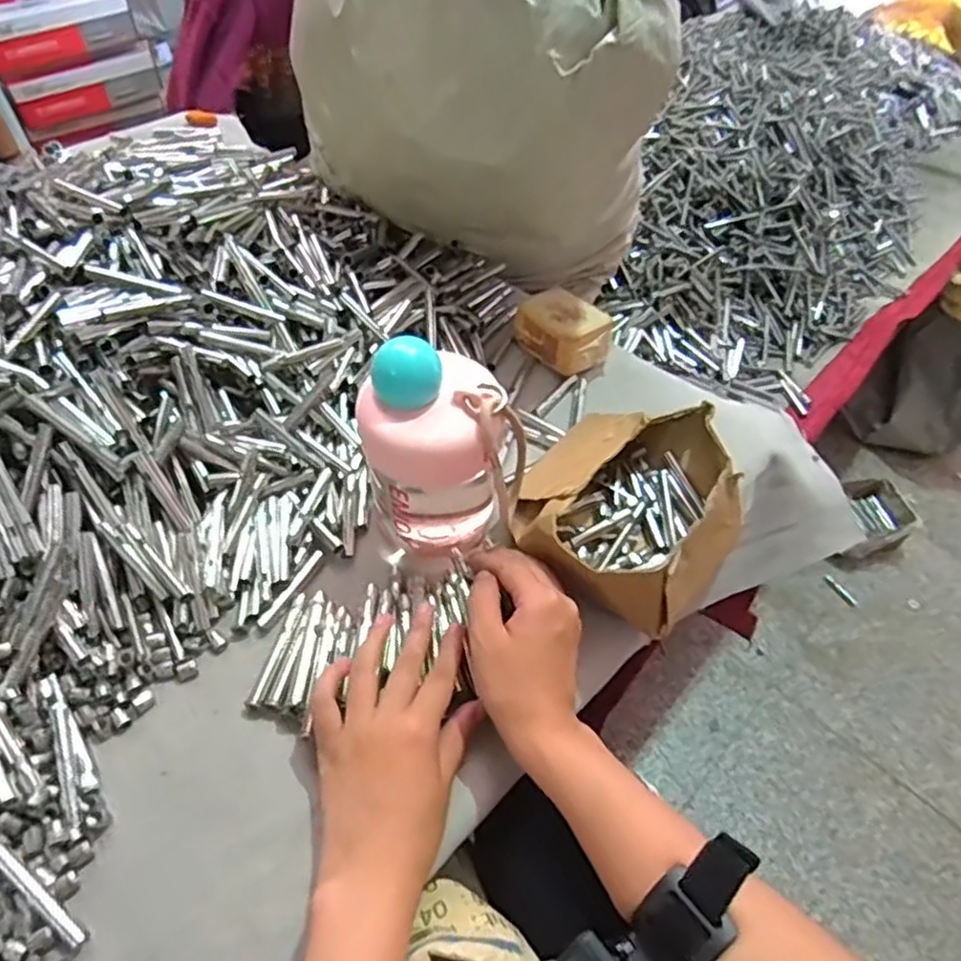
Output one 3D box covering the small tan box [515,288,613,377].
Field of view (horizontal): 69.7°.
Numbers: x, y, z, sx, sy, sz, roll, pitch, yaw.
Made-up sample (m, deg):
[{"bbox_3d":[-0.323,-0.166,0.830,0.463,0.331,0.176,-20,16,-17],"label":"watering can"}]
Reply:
[{"bbox_3d":[0.076,-0.136,0.626,0.056,0.039,0.085,-35,61,-28],"label":"small tan box"}]

